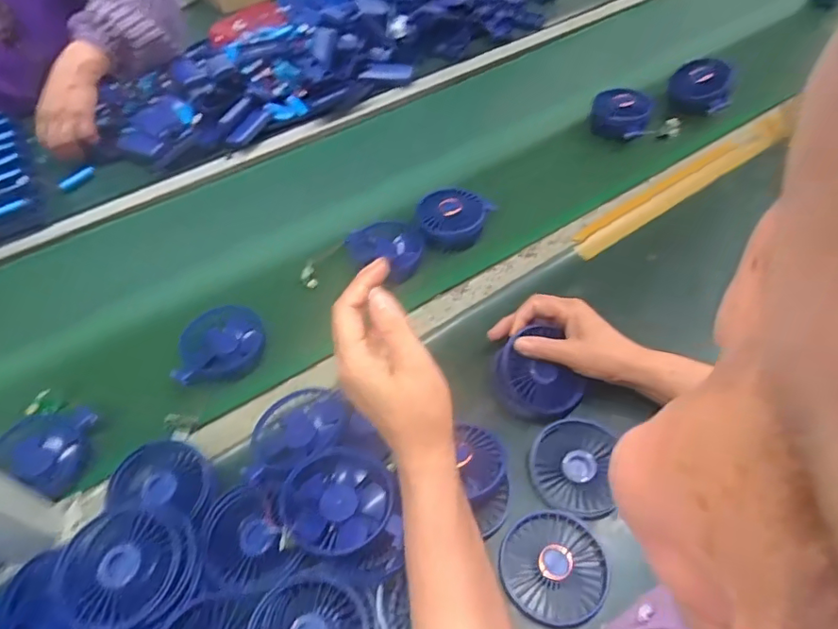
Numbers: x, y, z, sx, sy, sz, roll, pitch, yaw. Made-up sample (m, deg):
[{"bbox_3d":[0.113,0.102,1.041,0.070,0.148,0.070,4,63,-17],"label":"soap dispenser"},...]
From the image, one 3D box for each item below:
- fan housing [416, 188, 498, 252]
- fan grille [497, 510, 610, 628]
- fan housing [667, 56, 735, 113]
[{"bbox_3d":[0.049,-0.124,0.690,0.097,0.033,0.083,-6,50,1],"label":"fan housing"},{"bbox_3d":[0.113,0.209,0.448,0.086,0.014,0.088,-3,50,3],"label":"fan grille"},{"bbox_3d":[0.438,-0.355,0.835,0.087,0.057,0.083,14,53,17],"label":"fan housing"}]

